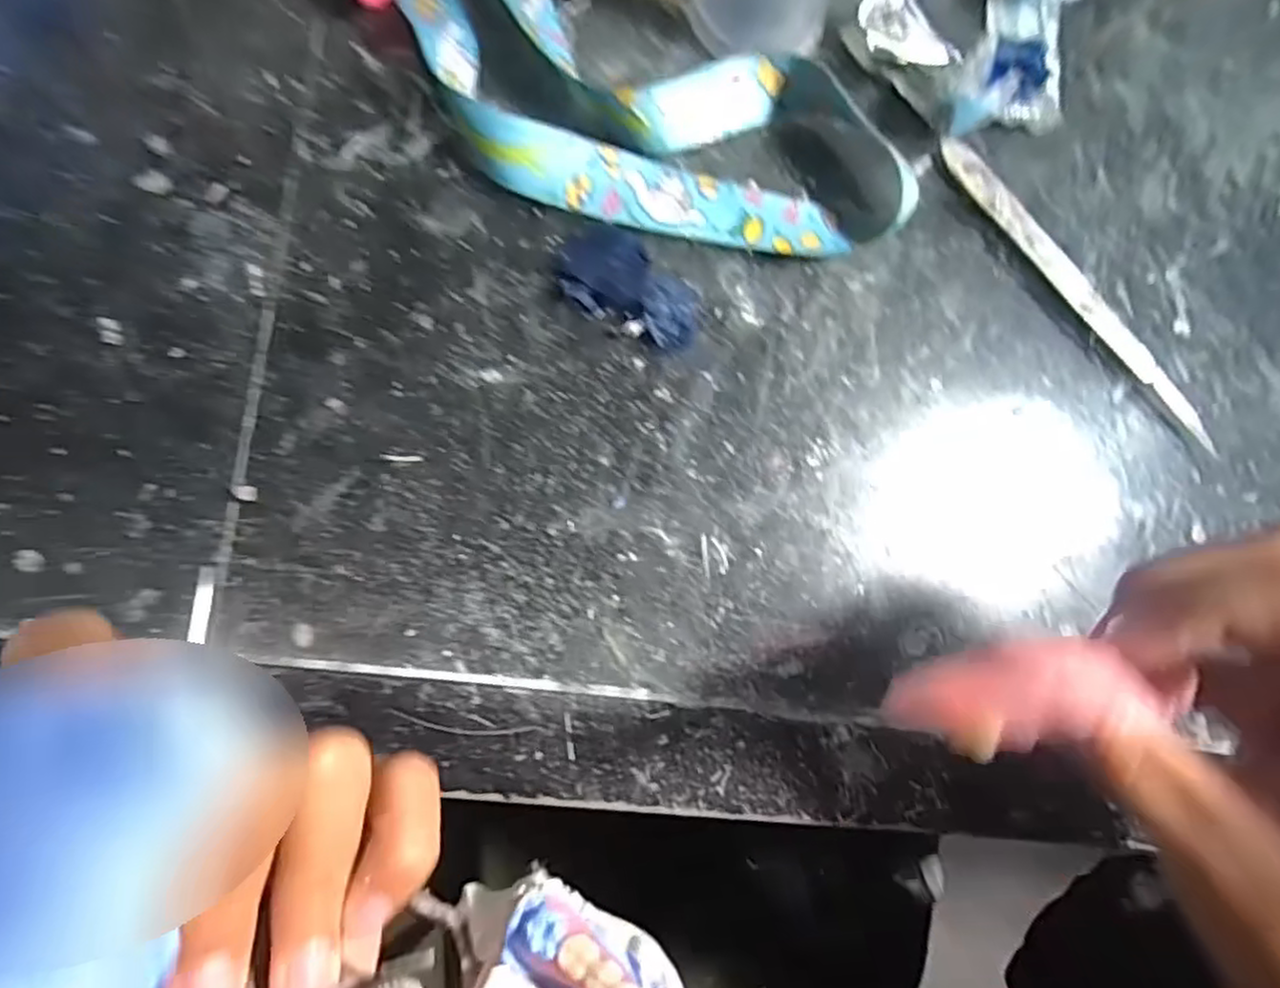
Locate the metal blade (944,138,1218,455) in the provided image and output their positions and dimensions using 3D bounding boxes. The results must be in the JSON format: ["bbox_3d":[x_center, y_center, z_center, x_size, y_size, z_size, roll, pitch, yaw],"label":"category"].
[{"bbox_3d":[0.145,-0.066,0.228,0.010,0.004,0.128,-41,90,3],"label":"metal blade"}]

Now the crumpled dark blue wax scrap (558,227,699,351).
[{"bbox_3d":[-0.003,-0.063,0.213,0.046,0.005,0.026,42,82,-2],"label":"crumpled dark blue wax scrap"}]

